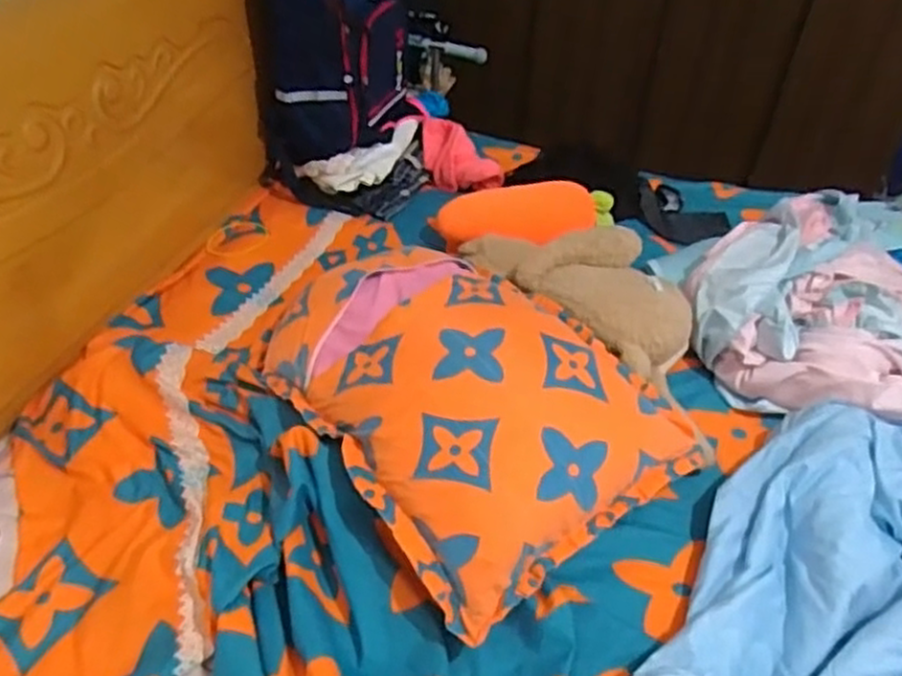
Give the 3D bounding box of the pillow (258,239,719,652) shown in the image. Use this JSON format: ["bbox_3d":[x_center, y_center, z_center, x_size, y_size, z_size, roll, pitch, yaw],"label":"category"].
[{"bbox_3d":[0.011,0.038,1.088,0.445,0.153,0.614,-26,50,-27],"label":"pillow"}]

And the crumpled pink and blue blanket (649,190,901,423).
[{"bbox_3d":[0.730,-0.073,1.315,0.639,0.167,0.491,-7,44,-10],"label":"crumpled pink and blue blanket"}]

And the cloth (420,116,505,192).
[{"bbox_3d":[0.013,-0.404,1.688,0.108,0.103,0.231,-29,51,-29],"label":"cloth"}]

